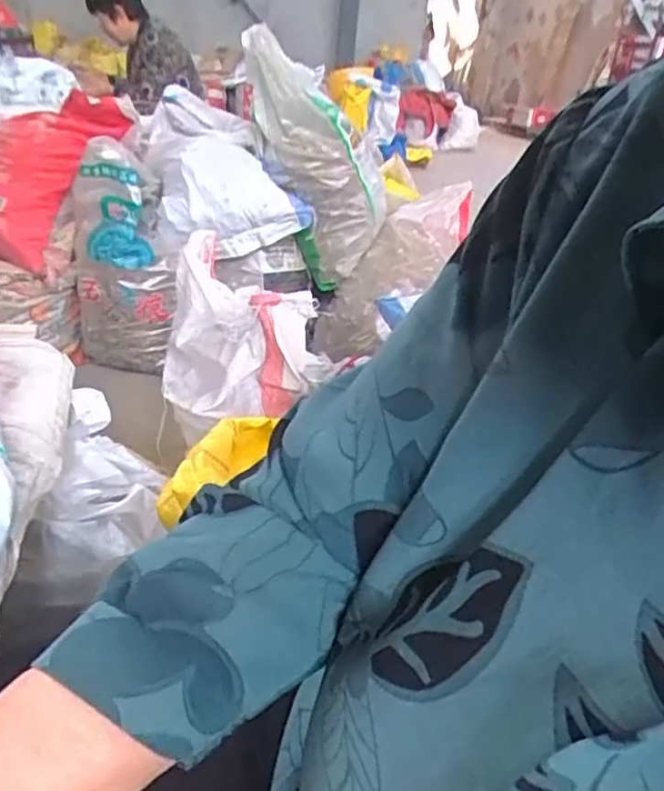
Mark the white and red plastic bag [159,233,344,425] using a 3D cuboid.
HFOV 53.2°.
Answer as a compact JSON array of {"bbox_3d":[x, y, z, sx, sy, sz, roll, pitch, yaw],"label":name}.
[{"bbox_3d":[-0.124,-0.092,1.005,0.250,0.189,0.232,0,29,-12],"label":"white and red plastic bag"}]

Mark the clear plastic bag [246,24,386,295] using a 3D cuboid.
[{"bbox_3d":[-0.036,-0.596,1.659,0.244,0.600,0.251,-21,27,9],"label":"clear plastic bag"}]

